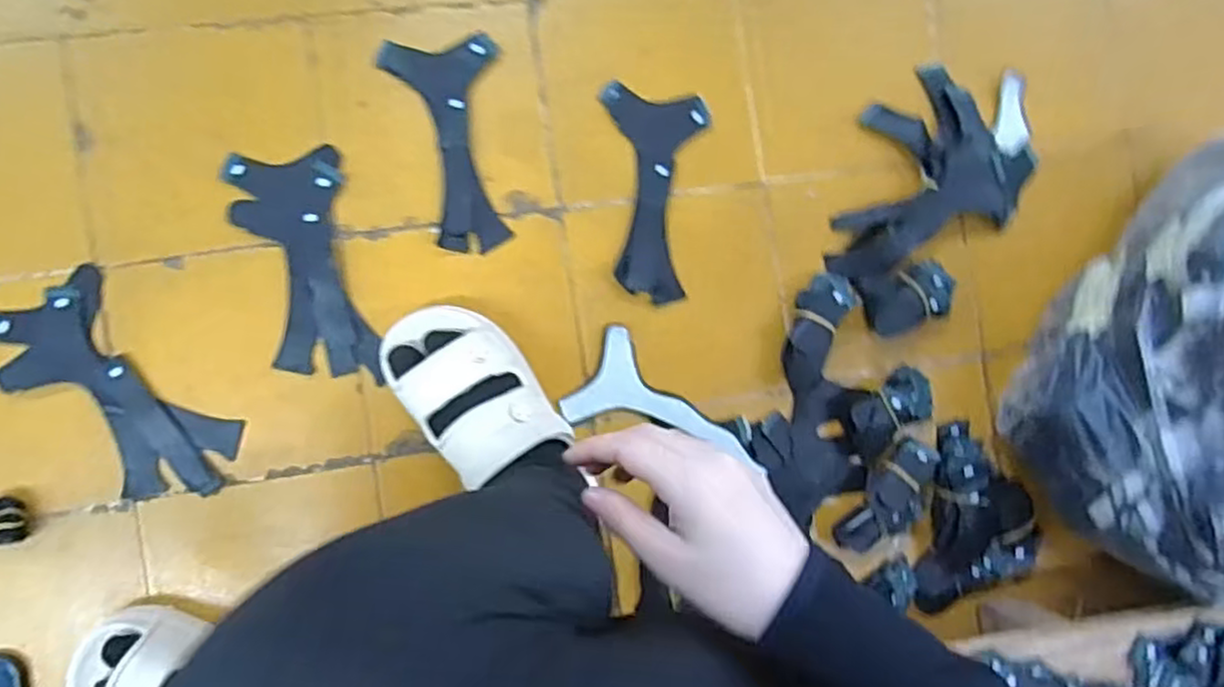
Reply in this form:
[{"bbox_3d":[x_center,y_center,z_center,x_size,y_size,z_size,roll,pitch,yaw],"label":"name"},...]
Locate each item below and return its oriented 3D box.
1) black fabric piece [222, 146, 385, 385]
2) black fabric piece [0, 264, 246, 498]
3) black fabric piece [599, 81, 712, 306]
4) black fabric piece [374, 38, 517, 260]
[{"bbox_3d":[-0.264,-0.064,0.624,0.092,0.007,0.202,-15,91,-9],"label":"black fabric piece"},{"bbox_3d":[-0.413,0.045,0.601,0.105,0.005,0.211,-41,95,-8],"label":"black fabric piece"},{"bbox_3d":[0.040,-0.137,0.668,0.093,0.006,0.195,1,89,-9],"label":"black fabric piece"},{"bbox_3d":[-0.142,-0.179,0.644,0.096,0.006,0.189,-9,90,-9],"label":"black fabric piece"}]

